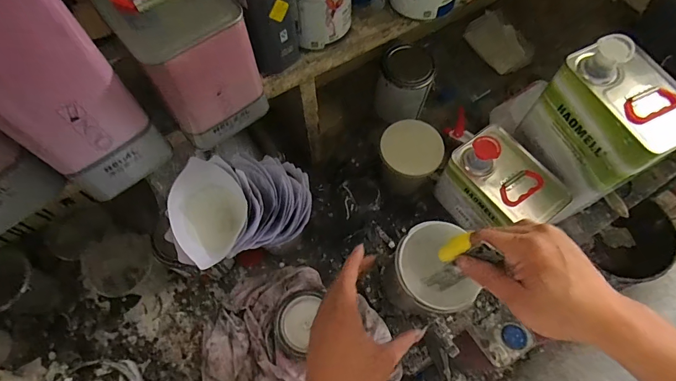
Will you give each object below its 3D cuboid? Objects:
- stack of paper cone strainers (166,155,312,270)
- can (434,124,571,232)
[{"bbox_3d":[-0.152,0.024,0.576,0.202,0.112,0.139,-6,88,-41],"label":"stack of paper cone strainers"},{"bbox_3d":[0.275,-0.006,0.644,0.110,0.164,0.166,-34,66,-15],"label":"can"}]

